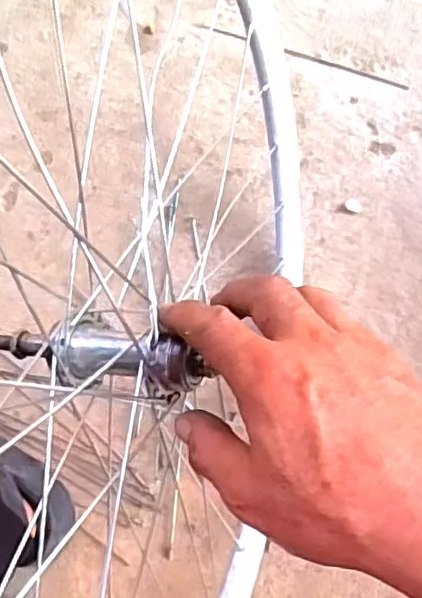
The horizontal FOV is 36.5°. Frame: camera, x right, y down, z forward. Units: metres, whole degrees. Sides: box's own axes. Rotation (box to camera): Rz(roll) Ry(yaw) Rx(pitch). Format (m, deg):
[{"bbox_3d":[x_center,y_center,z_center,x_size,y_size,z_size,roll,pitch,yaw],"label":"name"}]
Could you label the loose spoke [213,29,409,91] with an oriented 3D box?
[{"bbox_3d":[0.089,-0.244,0.639,0.219,0.010,0.007,20,95,8],"label":"loose spoke"}]

